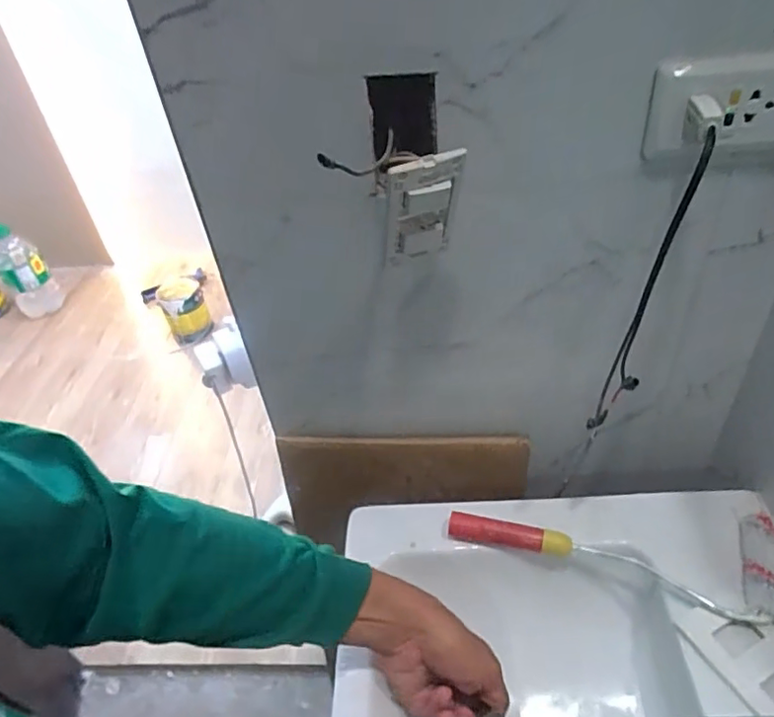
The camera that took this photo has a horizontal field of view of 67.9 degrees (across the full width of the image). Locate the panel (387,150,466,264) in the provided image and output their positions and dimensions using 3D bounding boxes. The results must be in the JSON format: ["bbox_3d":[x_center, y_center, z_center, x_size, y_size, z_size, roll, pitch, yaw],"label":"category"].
[{"bbox_3d":[0.029,-0.118,0.465,0.059,0.115,0.023,-23,65,-18],"label":"panel"}]

